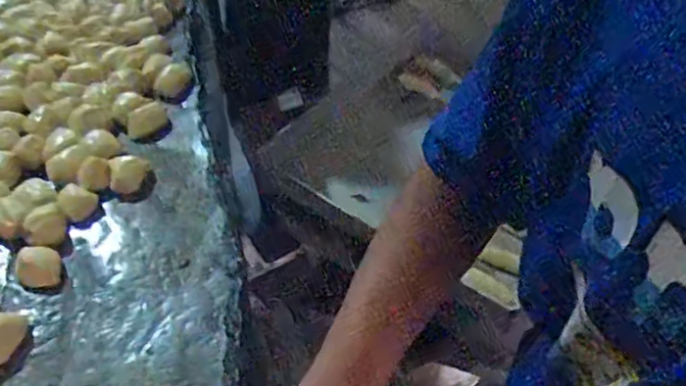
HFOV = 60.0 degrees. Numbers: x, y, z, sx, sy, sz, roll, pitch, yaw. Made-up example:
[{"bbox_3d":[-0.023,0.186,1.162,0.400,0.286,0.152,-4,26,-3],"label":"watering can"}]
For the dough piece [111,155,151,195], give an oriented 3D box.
[{"bbox_3d":[-0.210,-0.020,0.586,0.040,0.019,0.033,-20,50,-20],"label":"dough piece"}]

